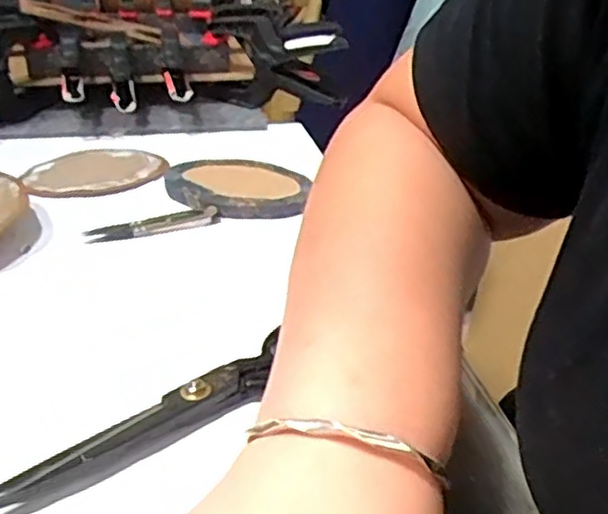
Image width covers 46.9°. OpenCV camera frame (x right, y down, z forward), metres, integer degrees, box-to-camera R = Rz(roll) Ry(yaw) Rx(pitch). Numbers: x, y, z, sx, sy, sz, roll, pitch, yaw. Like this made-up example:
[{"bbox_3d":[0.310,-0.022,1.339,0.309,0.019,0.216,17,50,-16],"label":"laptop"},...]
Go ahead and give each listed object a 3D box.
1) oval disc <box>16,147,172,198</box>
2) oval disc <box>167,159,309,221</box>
[{"bbox_3d":[-0.189,-0.080,0.636,0.099,0.007,0.119,16,32,22],"label":"oval disc"},{"bbox_3d":[-0.059,-0.061,0.605,0.119,0.019,0.090,16,32,21],"label":"oval disc"}]

